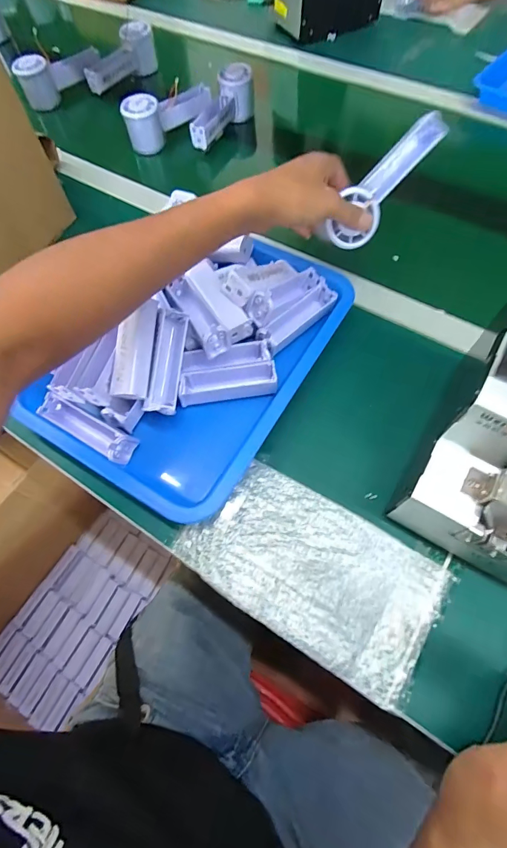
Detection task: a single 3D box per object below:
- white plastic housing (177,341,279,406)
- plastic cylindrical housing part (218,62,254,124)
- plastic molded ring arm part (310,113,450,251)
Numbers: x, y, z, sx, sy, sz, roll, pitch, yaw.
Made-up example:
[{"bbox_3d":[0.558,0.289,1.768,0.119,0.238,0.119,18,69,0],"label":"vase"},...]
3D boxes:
[{"bbox_3d":[-0.027,-0.053,0.410,0.099,0.029,0.049,-6,66,-2],"label":"white plastic housing"},{"bbox_3d":[-0.027,-0.534,0.634,0.056,0.062,0.053,-3,65,1],"label":"plastic cylindrical housing part"},{"bbox_3d":[0.137,-0.258,0.424,0.048,0.038,0.164,37,90,16],"label":"plastic molded ring arm part"}]

